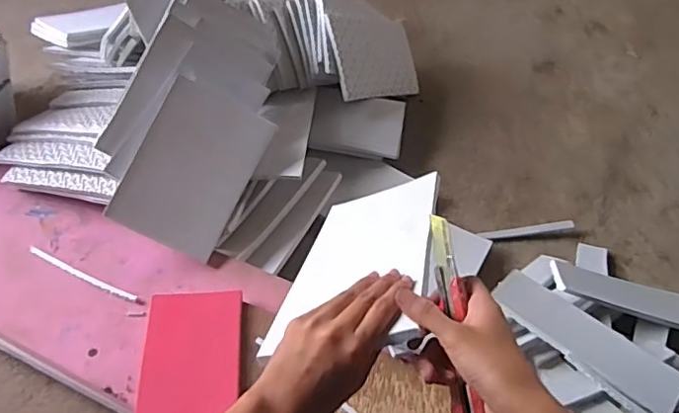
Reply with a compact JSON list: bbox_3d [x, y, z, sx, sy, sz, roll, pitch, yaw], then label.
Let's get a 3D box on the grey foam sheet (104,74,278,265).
[{"bbox_3d":[-0.242,-0.065,0.950,0.185,0.012,0.269,28,74,-15],"label":"grey foam sheet"}]

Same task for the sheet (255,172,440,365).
[{"bbox_3d":[0.025,0.044,0.543,0.138,0.007,0.266,-16,23,23],"label":"sheet"}]

